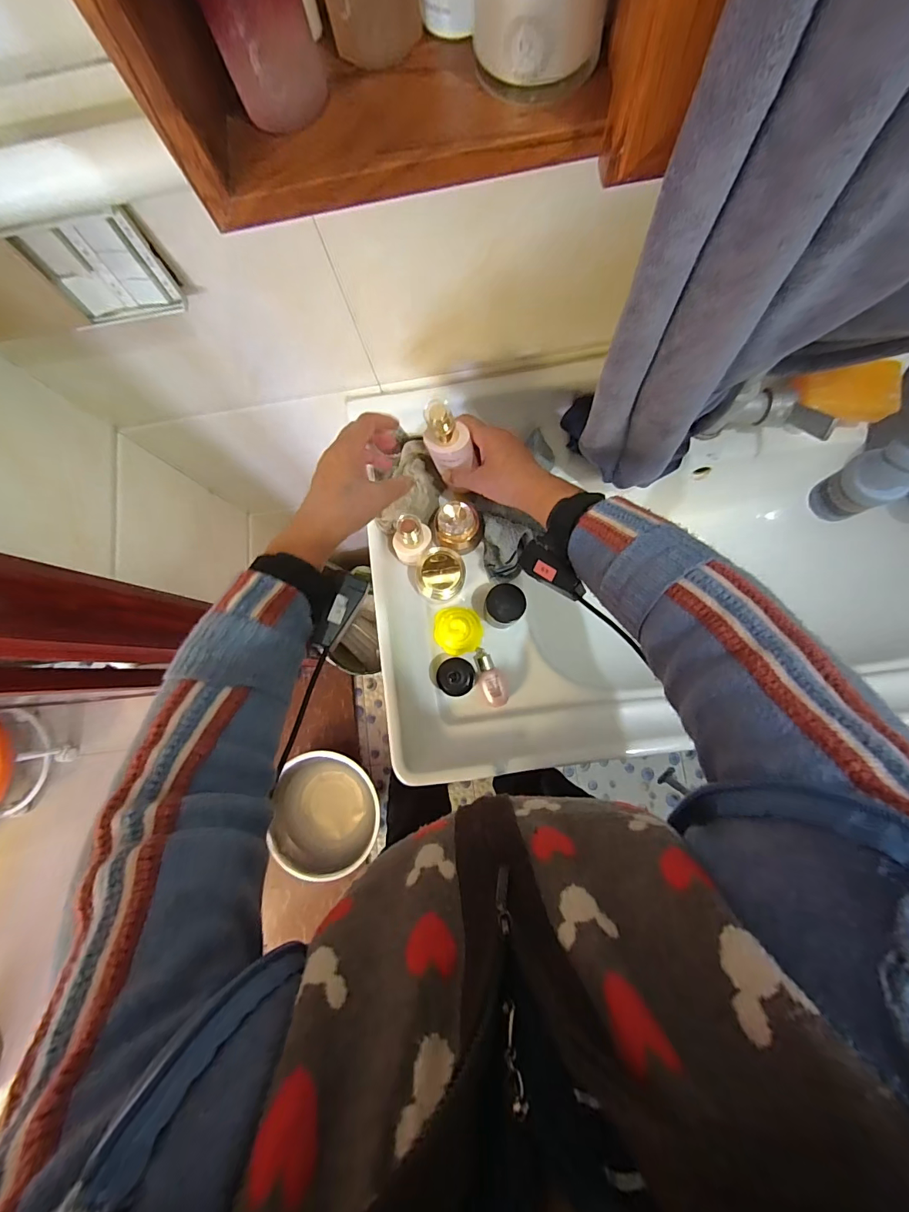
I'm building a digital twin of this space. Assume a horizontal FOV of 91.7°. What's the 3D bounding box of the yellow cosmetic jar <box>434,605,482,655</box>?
[{"bbox_3d":[0.005,0.032,0.571,0.062,0.034,0.060,-1,83,5],"label":"yellow cosmetic jar"}]

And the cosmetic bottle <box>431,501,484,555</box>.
[{"bbox_3d":[0.005,-0.097,0.554,0.063,0.054,0.057,-16,82,3],"label":"cosmetic bottle"}]

